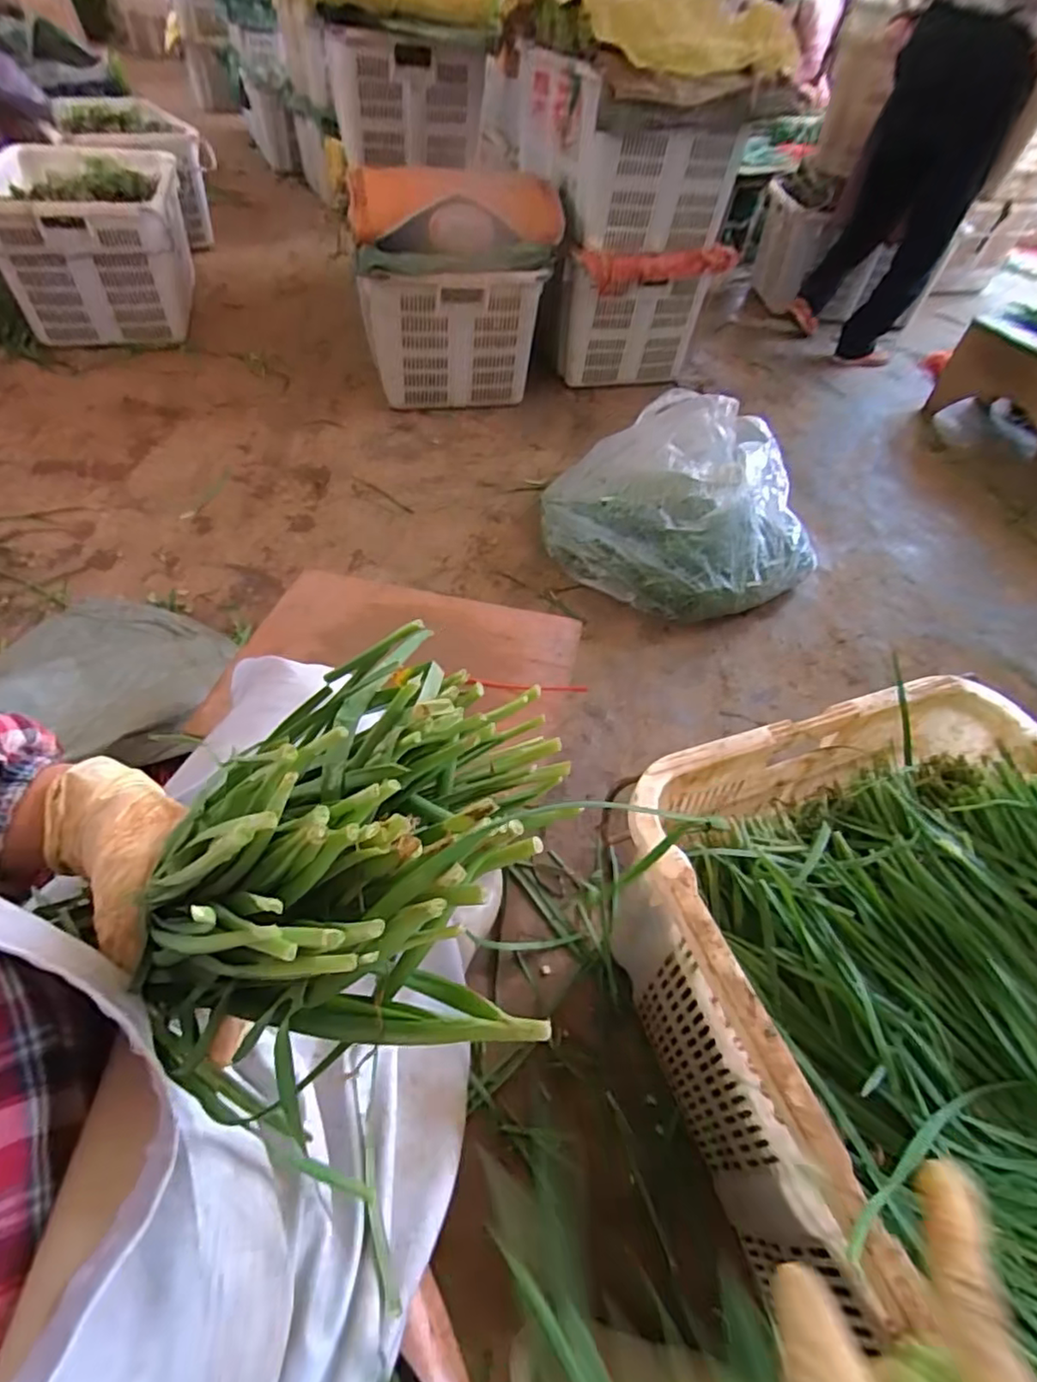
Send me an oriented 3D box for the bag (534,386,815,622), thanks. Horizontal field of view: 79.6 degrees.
[{"bbox_3d":[0.331,-0.400,1.288,0.448,0.284,0.517,-31,61,-26],"label":"bag"}]

